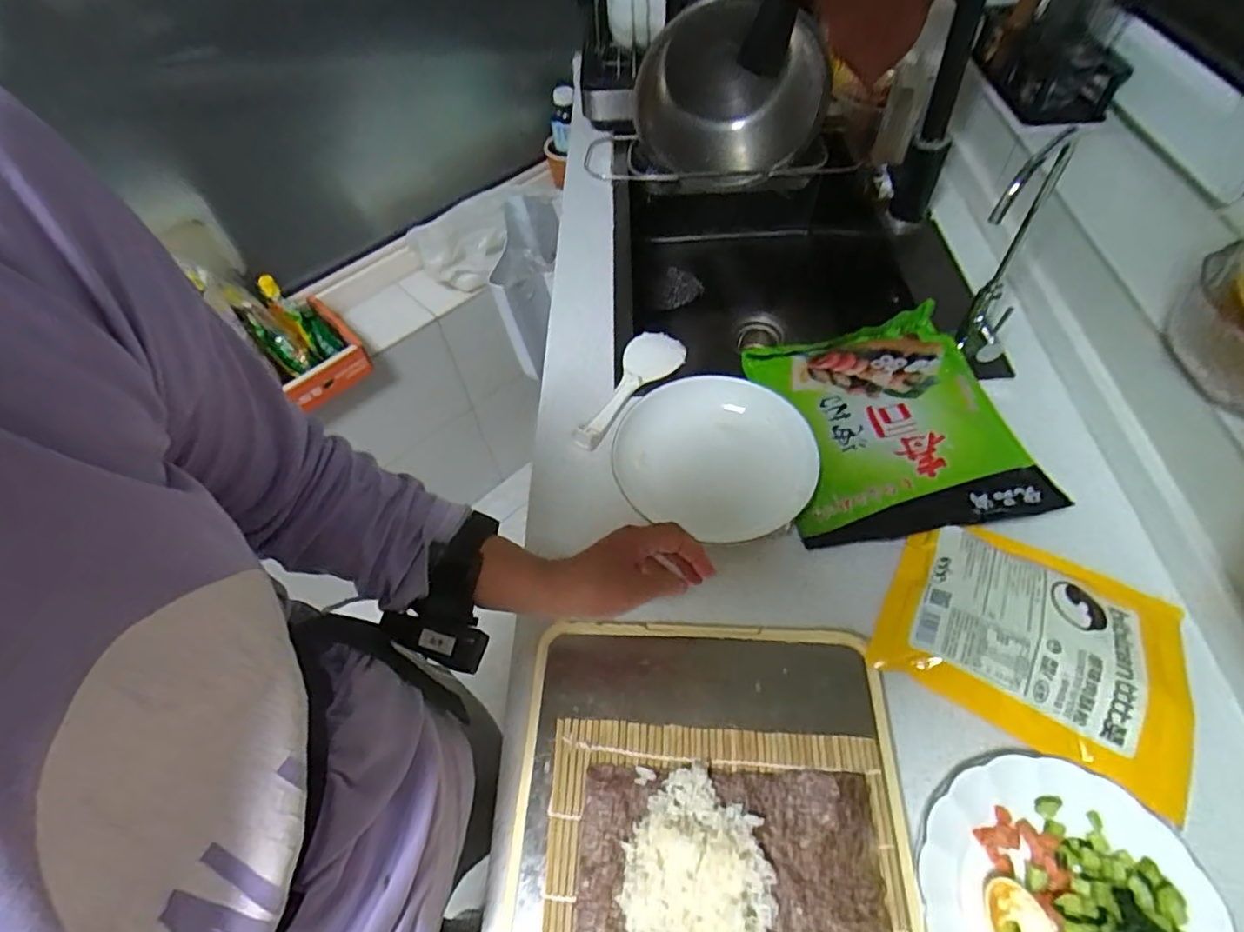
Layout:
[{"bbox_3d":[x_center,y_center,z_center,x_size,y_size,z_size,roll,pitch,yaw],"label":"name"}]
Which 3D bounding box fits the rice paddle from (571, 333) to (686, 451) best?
[{"bbox_3d":[0.001,-0.096,0.685,0.064,0.032,0.194,29,62,22],"label":"rice paddle"}]

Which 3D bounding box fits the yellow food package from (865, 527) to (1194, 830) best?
[{"bbox_3d":[0.340,0.135,0.495,0.221,0.041,0.179,24,61,19],"label":"yellow food package"}]

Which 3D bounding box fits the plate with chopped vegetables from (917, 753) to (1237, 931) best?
[{"bbox_3d":[0.297,0.295,0.394,0.187,0.019,0.182,-2,55,3],"label":"plate with chopped vegetables"}]

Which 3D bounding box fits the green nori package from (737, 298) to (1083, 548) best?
[{"bbox_3d":[0.279,-0.045,0.634,0.249,0.038,0.267,-6,55,0],"label":"green nori package"}]

